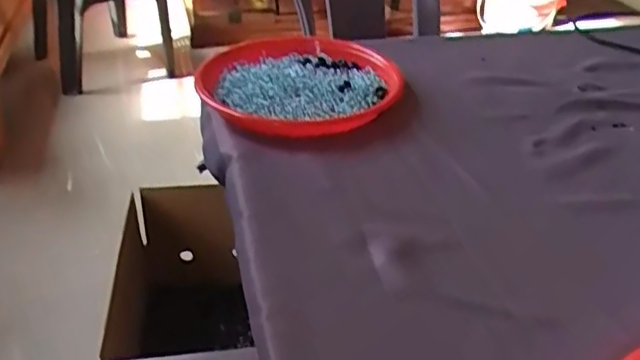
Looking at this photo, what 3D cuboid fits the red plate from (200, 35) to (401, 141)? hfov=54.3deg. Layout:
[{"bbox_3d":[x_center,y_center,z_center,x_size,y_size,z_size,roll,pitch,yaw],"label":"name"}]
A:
[{"bbox_3d":[-0.023,-0.132,0.813,0.228,0.055,0.259,-20,40,-31],"label":"red plate"}]

